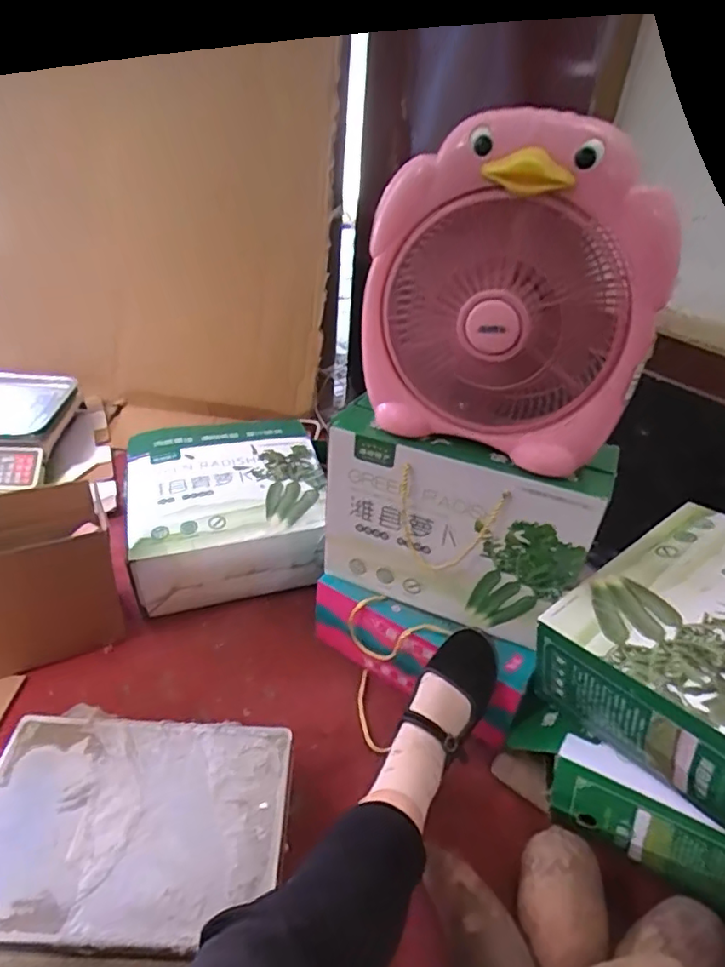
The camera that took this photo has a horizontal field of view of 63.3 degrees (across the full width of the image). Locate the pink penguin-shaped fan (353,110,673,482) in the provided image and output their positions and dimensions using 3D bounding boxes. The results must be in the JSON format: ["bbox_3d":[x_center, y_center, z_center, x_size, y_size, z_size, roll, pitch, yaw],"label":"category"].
[{"bbox_3d":[0.165,-0.213,0.677,0.311,0.342,0.133,16,39,11],"label":"pink penguin-shaped fan"}]

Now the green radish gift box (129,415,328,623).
[{"bbox_3d":[-0.262,0.035,1.112,0.342,0.143,0.382,-7,40,-18],"label":"green radish gift box"}]

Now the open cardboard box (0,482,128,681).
[{"bbox_3d":[-0.510,0.144,0.865,0.259,0.222,0.145,-12,42,-23],"label":"open cardboard box"}]

